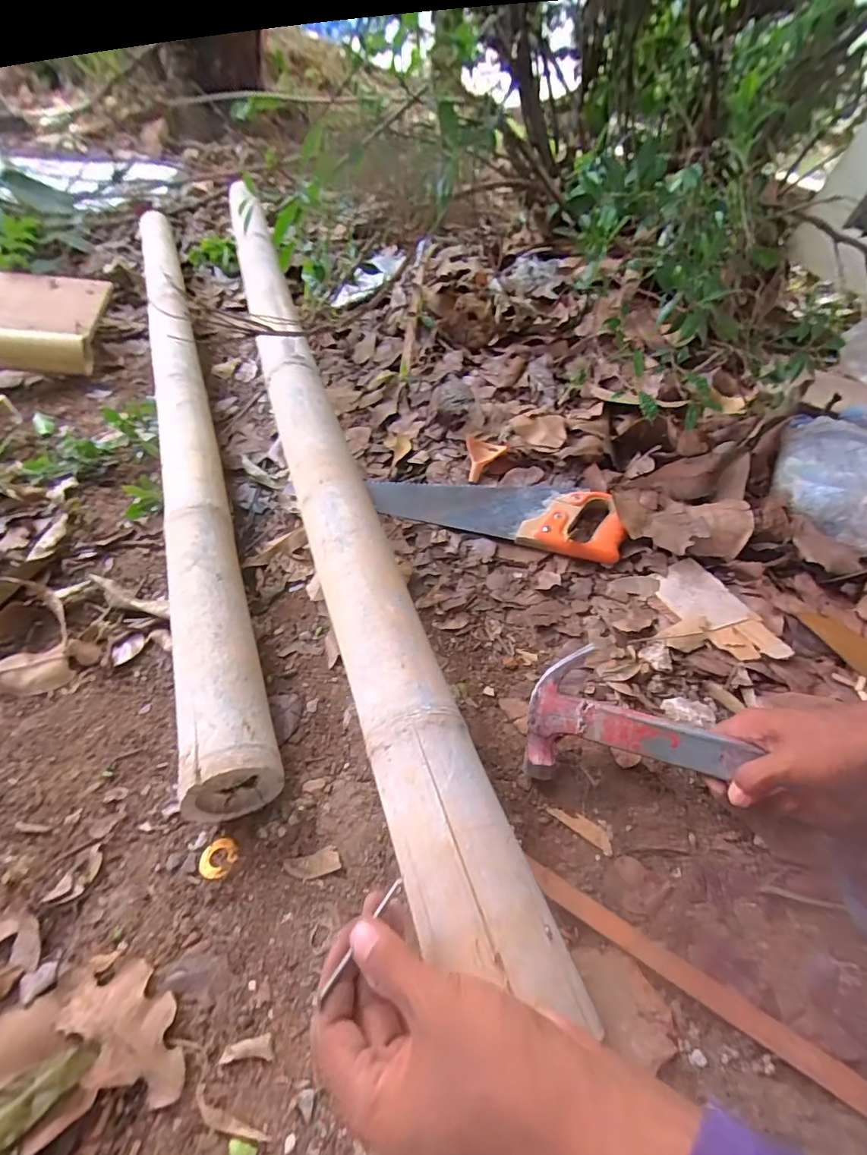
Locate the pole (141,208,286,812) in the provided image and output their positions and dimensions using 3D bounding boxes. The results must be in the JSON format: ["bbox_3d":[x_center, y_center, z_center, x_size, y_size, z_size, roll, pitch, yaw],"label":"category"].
[{"bbox_3d":[-0.455,-0.359,0.903,0.079,0.086,1.556,-18,51,-12],"label":"pole"}]

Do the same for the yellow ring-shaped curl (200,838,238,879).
[{"bbox_3d":[-0.188,0.245,0.432,0.031,0.004,0.032,-1,50,1],"label":"yellow ring-shaped curl"}]

